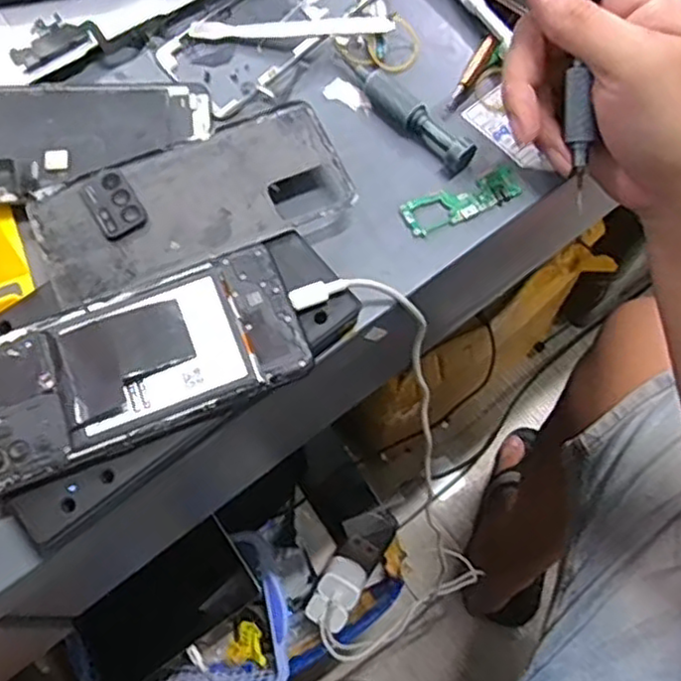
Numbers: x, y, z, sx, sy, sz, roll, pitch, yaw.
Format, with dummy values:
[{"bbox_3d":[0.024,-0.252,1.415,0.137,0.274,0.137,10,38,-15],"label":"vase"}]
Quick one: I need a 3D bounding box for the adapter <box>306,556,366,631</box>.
[{"bbox_3d":[-0.003,0.271,0.743,0.046,0.030,0.074,27,71,11],"label":"adapter"}]

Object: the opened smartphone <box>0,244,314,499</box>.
[{"bbox_3d":[-0.095,0.010,0.315,0.152,0.008,0.072,-22,68,-8],"label":"opened smartphone"}]

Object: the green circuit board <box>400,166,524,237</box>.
[{"bbox_3d":[0.065,-0.074,0.367,0.064,0.004,0.020,-22,68,-8],"label":"green circuit board"}]

